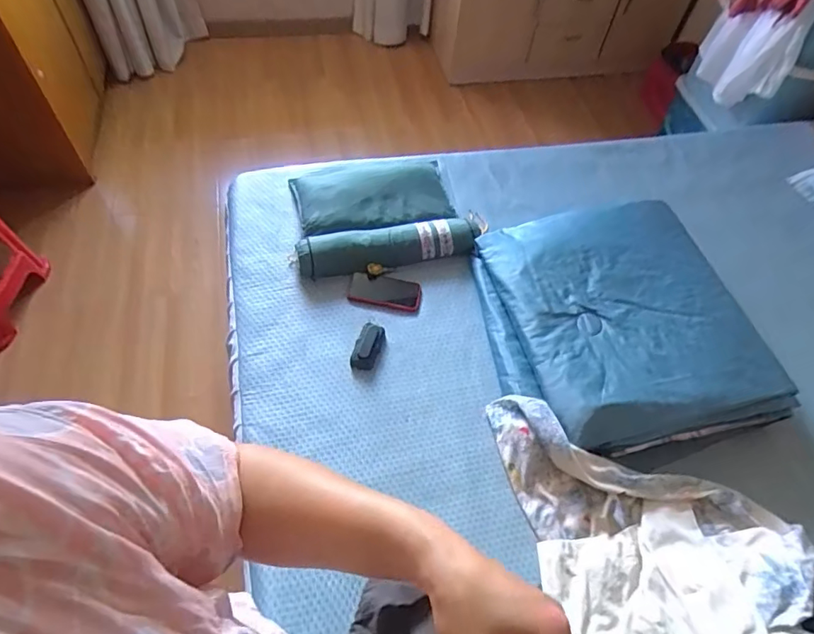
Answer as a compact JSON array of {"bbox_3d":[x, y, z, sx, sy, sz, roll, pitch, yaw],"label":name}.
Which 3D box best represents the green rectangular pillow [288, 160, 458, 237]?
[{"bbox_3d":[-0.085,-0.319,1.300,0.380,0.046,0.229,-10,59,-11],"label":"green rectangular pillow"}]

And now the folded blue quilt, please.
[{"bbox_3d":[0.442,-0.001,1.111,0.512,0.131,0.551,-8,58,-10],"label":"folded blue quilt"}]

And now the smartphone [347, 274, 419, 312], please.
[{"bbox_3d":[-0.052,-0.059,1.191,0.163,0.012,0.077,10,65,-4],"label":"smartphone"}]

